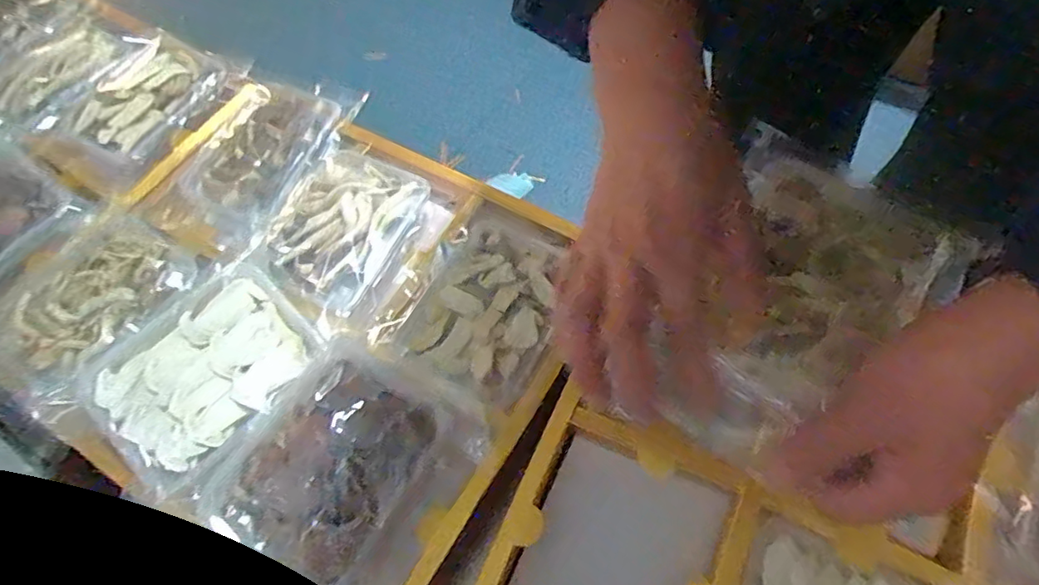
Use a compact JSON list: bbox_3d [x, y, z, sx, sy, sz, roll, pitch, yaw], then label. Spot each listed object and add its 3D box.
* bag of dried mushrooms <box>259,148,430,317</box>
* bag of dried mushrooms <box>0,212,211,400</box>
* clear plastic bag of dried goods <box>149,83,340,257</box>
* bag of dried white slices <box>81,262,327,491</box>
[{"bbox_3d":[-0.170,-0.067,0.555,0.118,0.023,0.159,18,65,12],"label":"bag of dried mushrooms"},{"bbox_3d":[-0.393,0.007,0.535,0.177,0.034,0.172,25,67,15],"label":"bag of dried mushrooms"},{"bbox_3d":[-0.278,-0.133,0.595,0.134,0.027,0.183,17,65,12],"label":"clear plastic bag of dried goods"},{"bbox_3d":[-0.255,0.062,0.481,0.130,0.033,0.167,38,71,20],"label":"bag of dried white slices"}]

